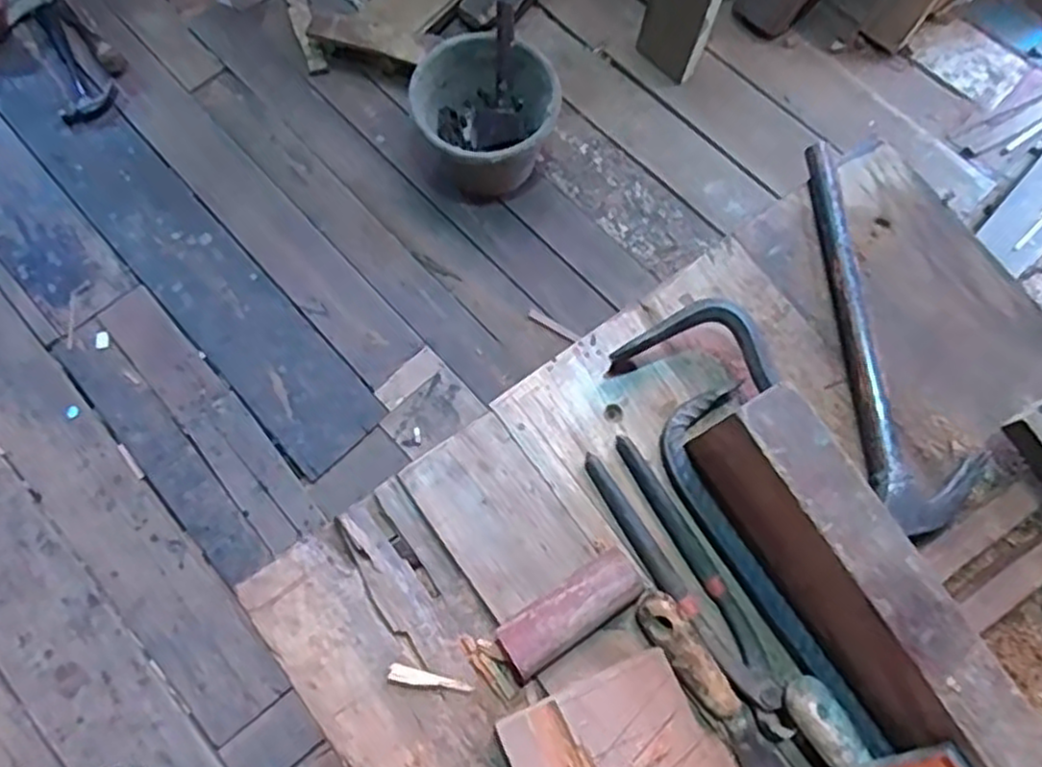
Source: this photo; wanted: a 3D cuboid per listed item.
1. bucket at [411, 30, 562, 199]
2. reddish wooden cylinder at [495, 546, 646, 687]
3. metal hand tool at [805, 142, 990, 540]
[{"bbox_3d":[-0.070,-0.526,1.501,0.262,0.214,0.265,1,71,-3],"label":"bucket"},{"bbox_3d":[0.033,0.153,0.492,0.101,0.028,0.039,-34,76,-14],"label":"reddish wooden cylinder"},{"bbox_3d":[0.285,-0.042,0.568,0.086,0.023,0.305,-6,71,-5],"label":"metal hand tool"}]

